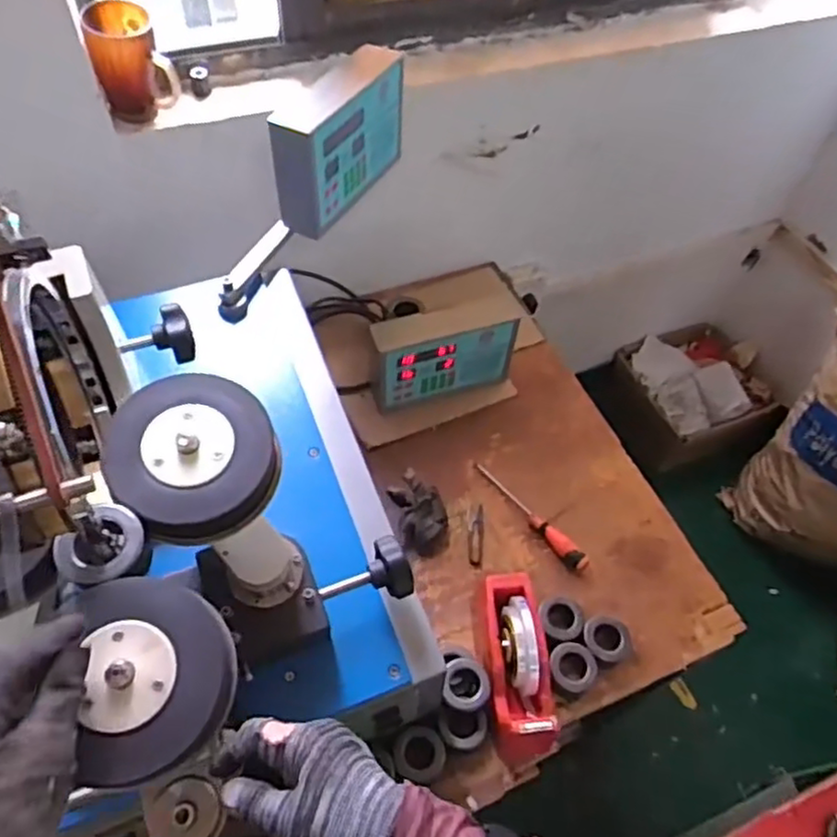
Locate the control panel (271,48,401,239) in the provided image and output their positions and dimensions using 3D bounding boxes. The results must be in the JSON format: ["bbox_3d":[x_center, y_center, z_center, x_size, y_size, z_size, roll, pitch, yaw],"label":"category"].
[{"bbox_3d":[-0.103,-0.364,0.886,0.074,0.147,0.226,25,58,12],"label":"control panel"}]

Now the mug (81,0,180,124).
[{"bbox_3d":[-0.352,-0.441,0.842,0.089,0.114,0.077,-12,58,-12],"label":"mug"}]

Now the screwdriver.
[{"bbox_3d":[0.168,0.144,1.014,0.028,0.035,0.225,-29,50,-21],"label":"screwdriver"}]

